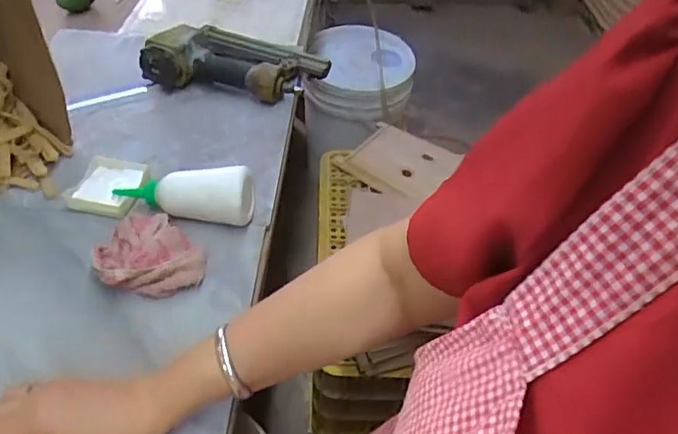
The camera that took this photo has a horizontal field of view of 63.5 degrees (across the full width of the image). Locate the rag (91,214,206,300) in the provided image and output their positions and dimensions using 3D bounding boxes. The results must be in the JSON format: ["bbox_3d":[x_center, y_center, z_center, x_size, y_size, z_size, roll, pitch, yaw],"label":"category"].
[{"bbox_3d":[-0.197,0.031,0.568,0.104,0.035,0.113,-10,48,-14],"label":"rag"}]

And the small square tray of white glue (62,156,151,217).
[{"bbox_3d":[-0.266,-0.037,0.634,0.075,0.018,0.076,7,47,2],"label":"small square tray of white glue"}]

